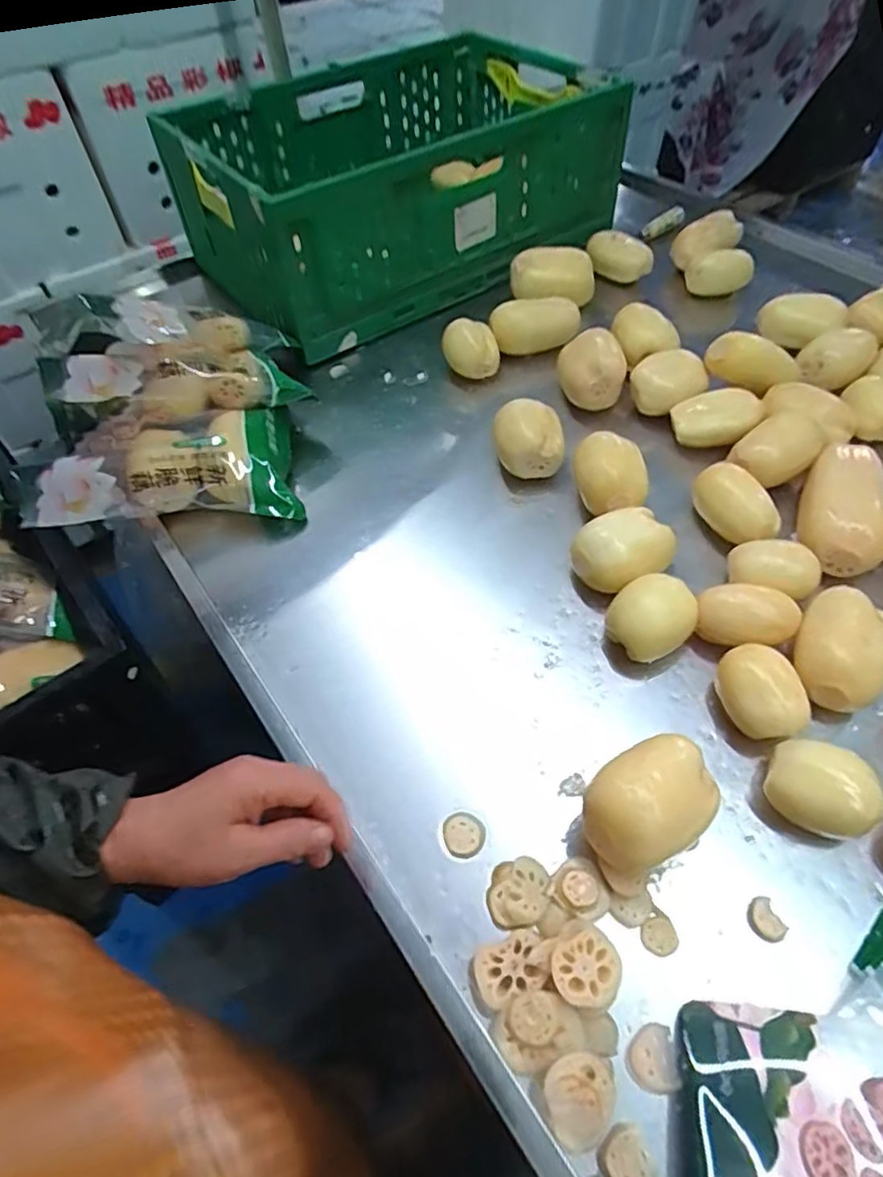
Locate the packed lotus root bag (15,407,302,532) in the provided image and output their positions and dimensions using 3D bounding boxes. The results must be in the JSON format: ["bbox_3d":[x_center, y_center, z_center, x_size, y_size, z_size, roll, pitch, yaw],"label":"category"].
[{"bbox_3d":[-0.306,-0.130,0.699,0.272,0.074,0.140,-13,53,-7],"label":"packed lotus root bag"}]

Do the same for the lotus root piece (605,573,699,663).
[{"bbox_3d":[0.193,0.031,0.579,0.070,0.061,0.072,-1,53,2],"label":"lotus root piece"}]

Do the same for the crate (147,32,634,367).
[{"bbox_3d":[-0.062,-0.702,1.052,0.725,0.231,0.523,-34,59,-21],"label":"crate"}]

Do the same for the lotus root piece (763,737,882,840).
[{"bbox_3d":[0.290,0.156,0.486,0.073,0.058,0.065,22,57,18],"label":"lotus root piece"}]

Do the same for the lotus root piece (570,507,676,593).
[{"bbox_3d":[0.181,-0.033,0.631,0.084,0.062,0.100,36,62,26],"label":"lotus root piece"}]

